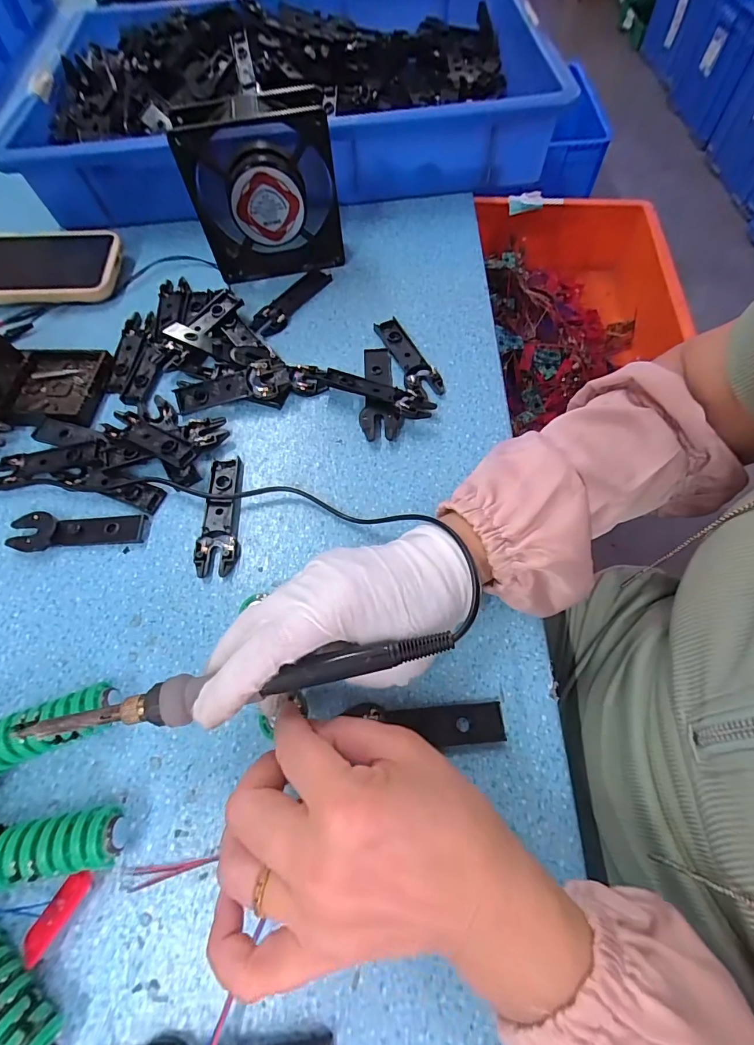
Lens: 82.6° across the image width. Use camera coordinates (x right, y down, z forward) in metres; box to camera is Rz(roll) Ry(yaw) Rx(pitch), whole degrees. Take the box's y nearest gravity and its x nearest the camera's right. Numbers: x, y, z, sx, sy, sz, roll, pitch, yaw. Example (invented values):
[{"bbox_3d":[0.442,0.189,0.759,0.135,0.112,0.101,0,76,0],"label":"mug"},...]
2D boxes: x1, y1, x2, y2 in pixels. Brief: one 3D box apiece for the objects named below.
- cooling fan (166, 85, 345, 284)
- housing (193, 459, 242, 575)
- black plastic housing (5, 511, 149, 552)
[{"bbox_3d":[-0.096,-0.286,0.375,0.119,0.121,0.046,-5,65,1],"label":"cooling fan"},{"bbox_3d":[-0.110,-0.007,0.304,0.027,0.007,0.091,-4,65,1],"label":"housing"},{"bbox_3d":[-0.210,0.005,0.303,0.090,0.009,0.027,-4,65,1],"label":"black plastic housing"}]

